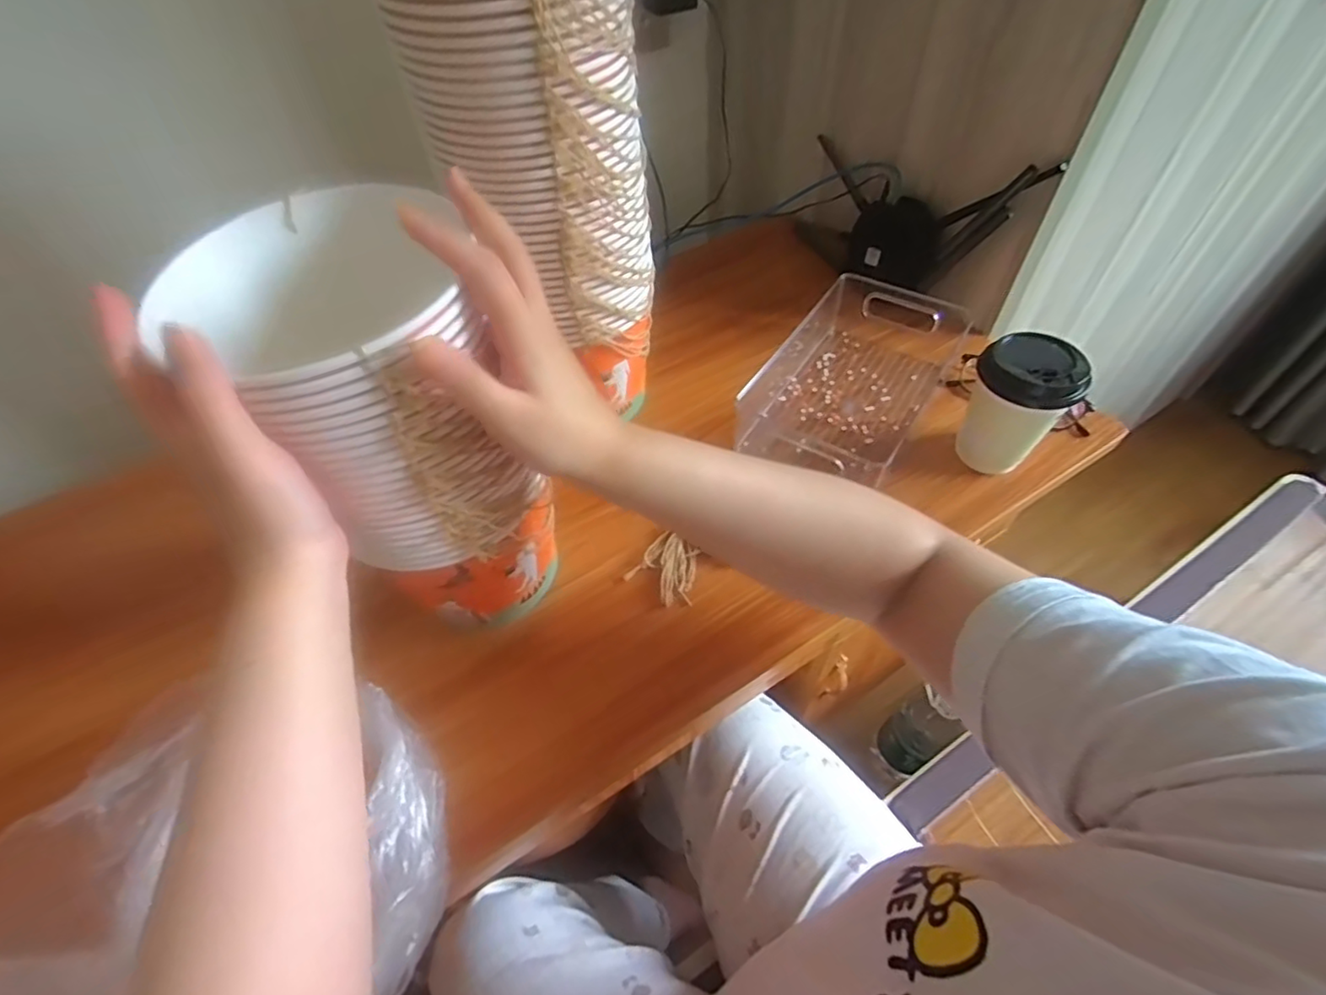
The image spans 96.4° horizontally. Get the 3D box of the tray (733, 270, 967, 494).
[{"bbox_3d":[0.195,-0.129,0.636,0.165,0.069,0.264,27,58,22],"label":"tray"}]

